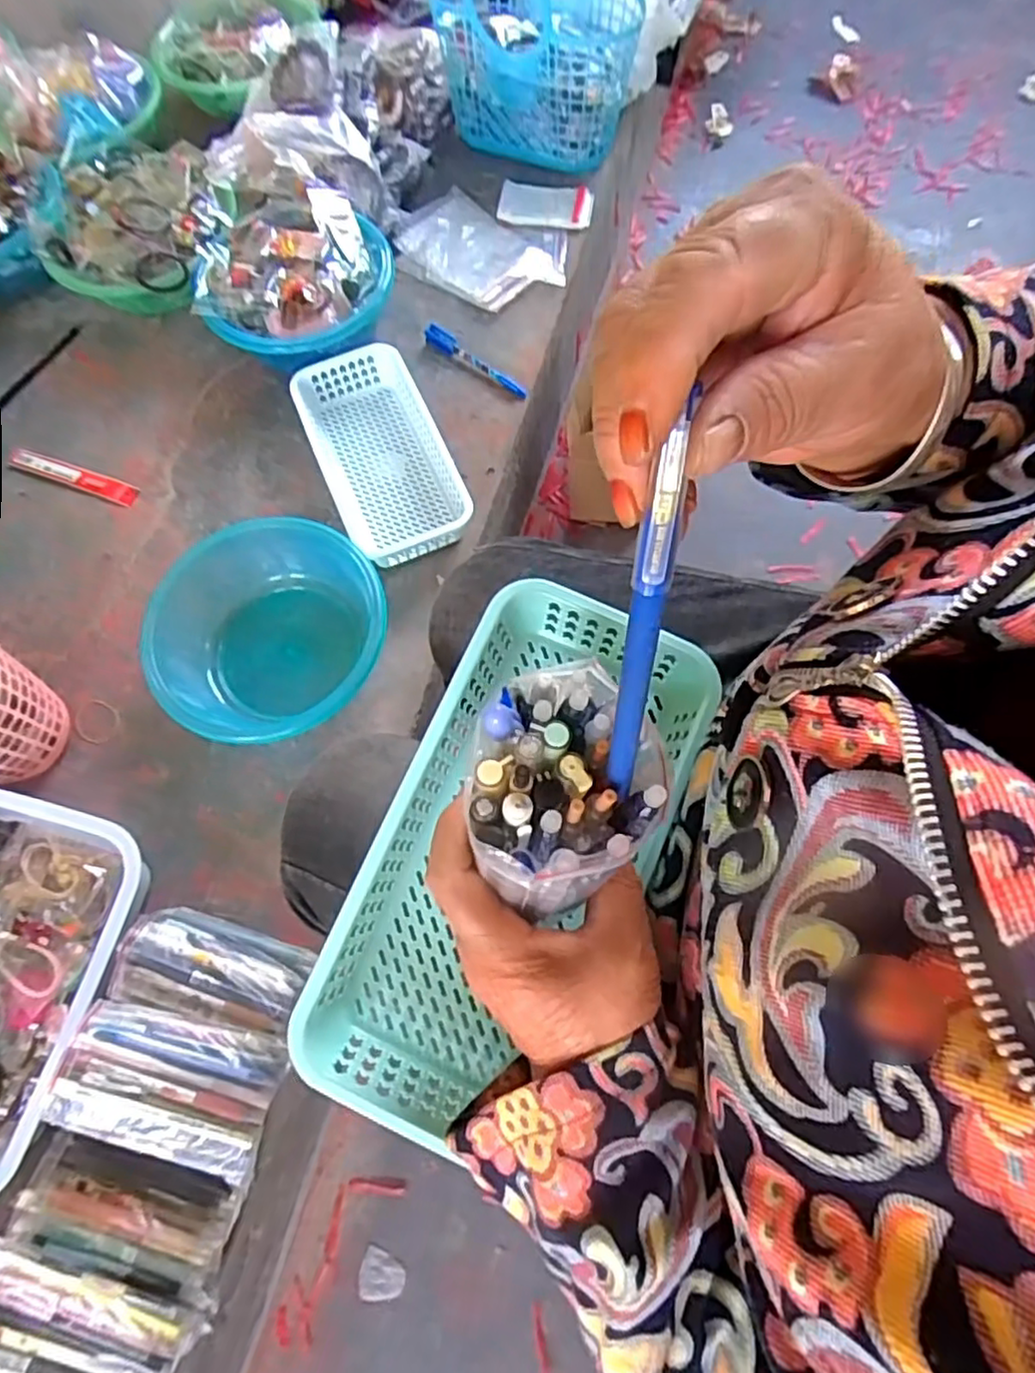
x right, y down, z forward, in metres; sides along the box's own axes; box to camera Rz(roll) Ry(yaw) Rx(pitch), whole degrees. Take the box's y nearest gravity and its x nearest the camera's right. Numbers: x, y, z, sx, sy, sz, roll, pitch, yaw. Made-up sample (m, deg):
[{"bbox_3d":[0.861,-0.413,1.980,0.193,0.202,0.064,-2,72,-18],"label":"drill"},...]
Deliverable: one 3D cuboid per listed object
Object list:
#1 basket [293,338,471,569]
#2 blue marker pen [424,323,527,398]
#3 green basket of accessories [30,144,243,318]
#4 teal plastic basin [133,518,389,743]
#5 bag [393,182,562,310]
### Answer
[{"bbox_3d":[-0.146,-0.256,0.752,0.141,0.051,0.263,-24,68,-5],"label":"basket"},{"bbox_3d":[-0.049,-0.389,0.807,0.148,0.018,0.023,34,75,16],"label":"blue marker pen"},{"bbox_3d":[-0.462,-0.580,0.857,0.222,0.088,0.241,11,70,9],"label":"green basket of accessories"},{"bbox_3d":[-0.237,-0.046,0.662,0.201,0.082,0.213,-2,68,4],"label":"teal plastic basin"},{"bbox_3d":[-0.045,-0.566,0.876,0.217,0.017,0.153,29,72,14],"label":"bag"}]

